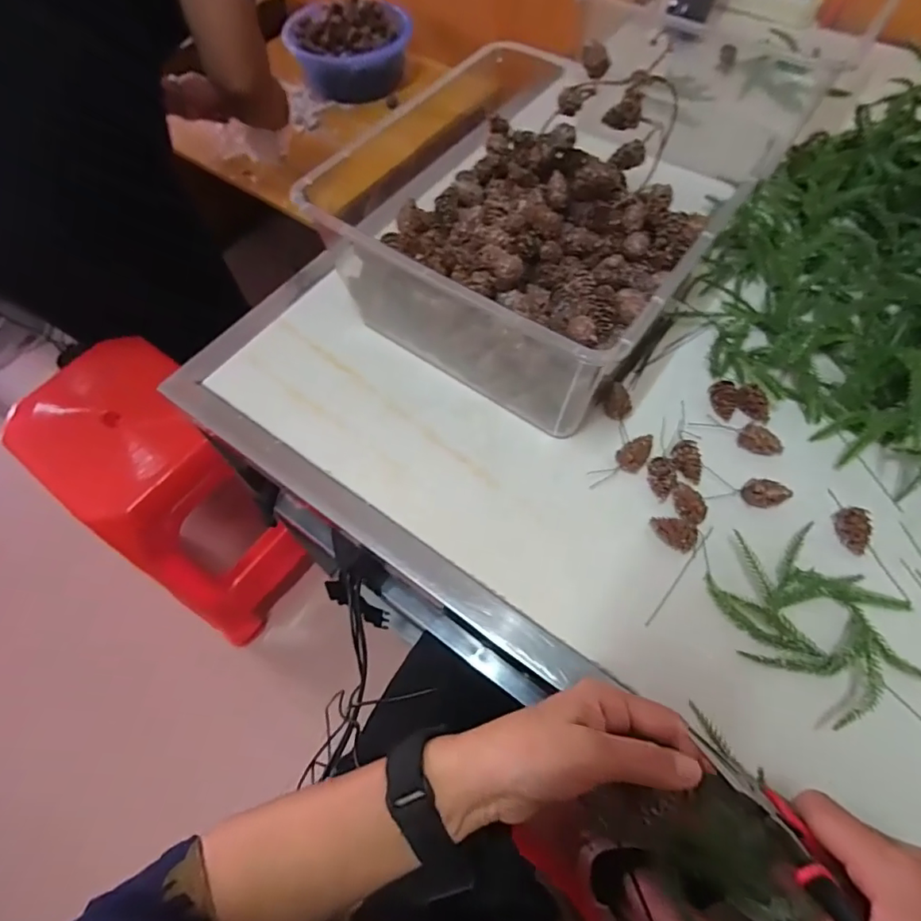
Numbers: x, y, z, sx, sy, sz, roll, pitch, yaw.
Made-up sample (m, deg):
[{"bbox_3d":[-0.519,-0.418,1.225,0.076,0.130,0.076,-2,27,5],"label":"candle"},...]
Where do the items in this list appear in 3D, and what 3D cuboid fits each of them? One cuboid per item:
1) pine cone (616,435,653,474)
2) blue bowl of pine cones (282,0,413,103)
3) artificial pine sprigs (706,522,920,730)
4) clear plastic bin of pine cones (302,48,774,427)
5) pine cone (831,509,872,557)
[{"bbox_3d":[0.150,-0.008,0.446,0.023,0.016,0.037,32,74,11],"label":"pine cone"},{"bbox_3d":[-0.252,-0.928,1.181,0.273,0.108,0.215,-12,62,-4],"label":"blue bowl of pine cones"},{"bbox_3d":[0.255,0.110,0.374,0.131,0.028,0.109,35,69,19],"label":"artificial pine sprigs"},{"bbox_3d":[0.057,-0.197,0.480,0.301,0.145,0.276,32,68,18],"label":"clear plastic bin of pine cones"},{"bbox_3d":[0.310,0.054,0.406,0.021,0.022,0.035,-4,62,0],"label":"pine cone"}]

